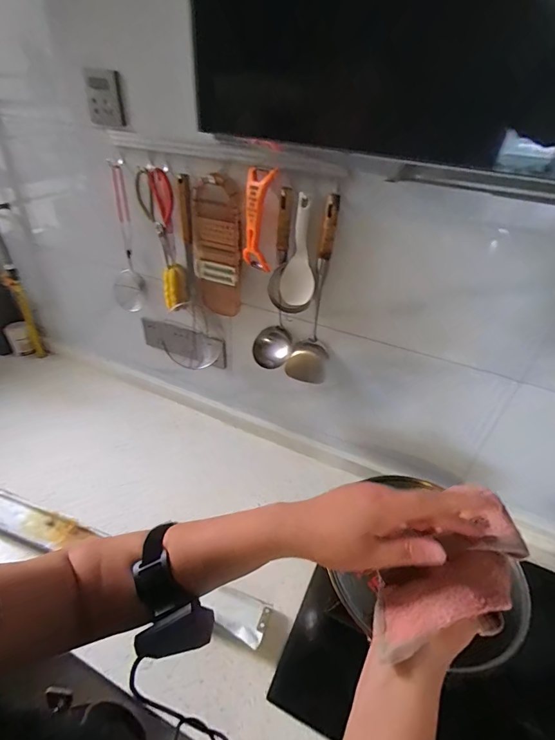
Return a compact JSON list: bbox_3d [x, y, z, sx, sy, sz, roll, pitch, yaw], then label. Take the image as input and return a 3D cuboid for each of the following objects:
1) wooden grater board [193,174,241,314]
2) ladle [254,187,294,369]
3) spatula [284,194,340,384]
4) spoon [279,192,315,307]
[{"bbox_3d":[-0.124,-0.247,0.781,0.105,0.274,0.018,19,39,19],"label":"wooden grater board"},{"bbox_3d":[-0.001,-0.166,0.748,0.079,0.353,0.071,1,36,-5],"label":"ladle"},{"bbox_3d":[0.073,-0.137,0.731,0.080,0.372,0.048,7,36,3],"label":"spatula"},{"bbox_3d":[0.042,-0.214,0.691,0.066,0.197,0.013,17,38,17],"label":"spoon"}]

